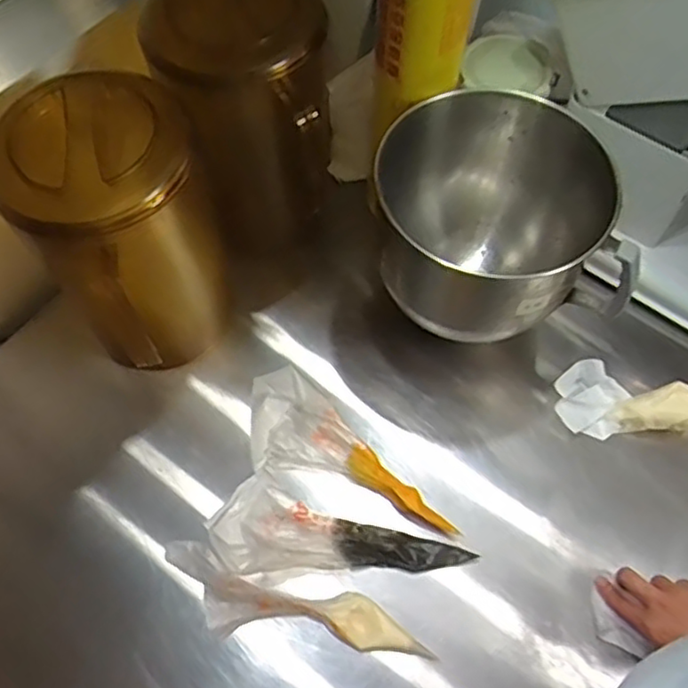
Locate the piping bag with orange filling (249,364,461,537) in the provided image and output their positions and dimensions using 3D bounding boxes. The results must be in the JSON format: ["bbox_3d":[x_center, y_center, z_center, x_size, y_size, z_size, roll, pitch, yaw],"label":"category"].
[{"bbox_3d":[-0.010,0.133,0.696,0.251,0.065,0.091,41,69,18],"label":"piping bag with orange filling"}]

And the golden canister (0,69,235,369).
[{"bbox_3d":[-0.213,-0.096,0.667,0.132,0.291,0.179,19,64,8],"label":"golden canister"}]

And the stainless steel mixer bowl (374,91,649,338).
[{"bbox_3d":[0.150,-0.114,0.692,0.216,0.197,0.221,1,62,-1],"label":"stainless steel mixer bowl"}]

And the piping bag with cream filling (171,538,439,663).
[{"bbox_3d":[-0.045,0.251,0.627,0.244,0.063,0.062,14,63,6],"label":"piping bag with cream filling"}]

